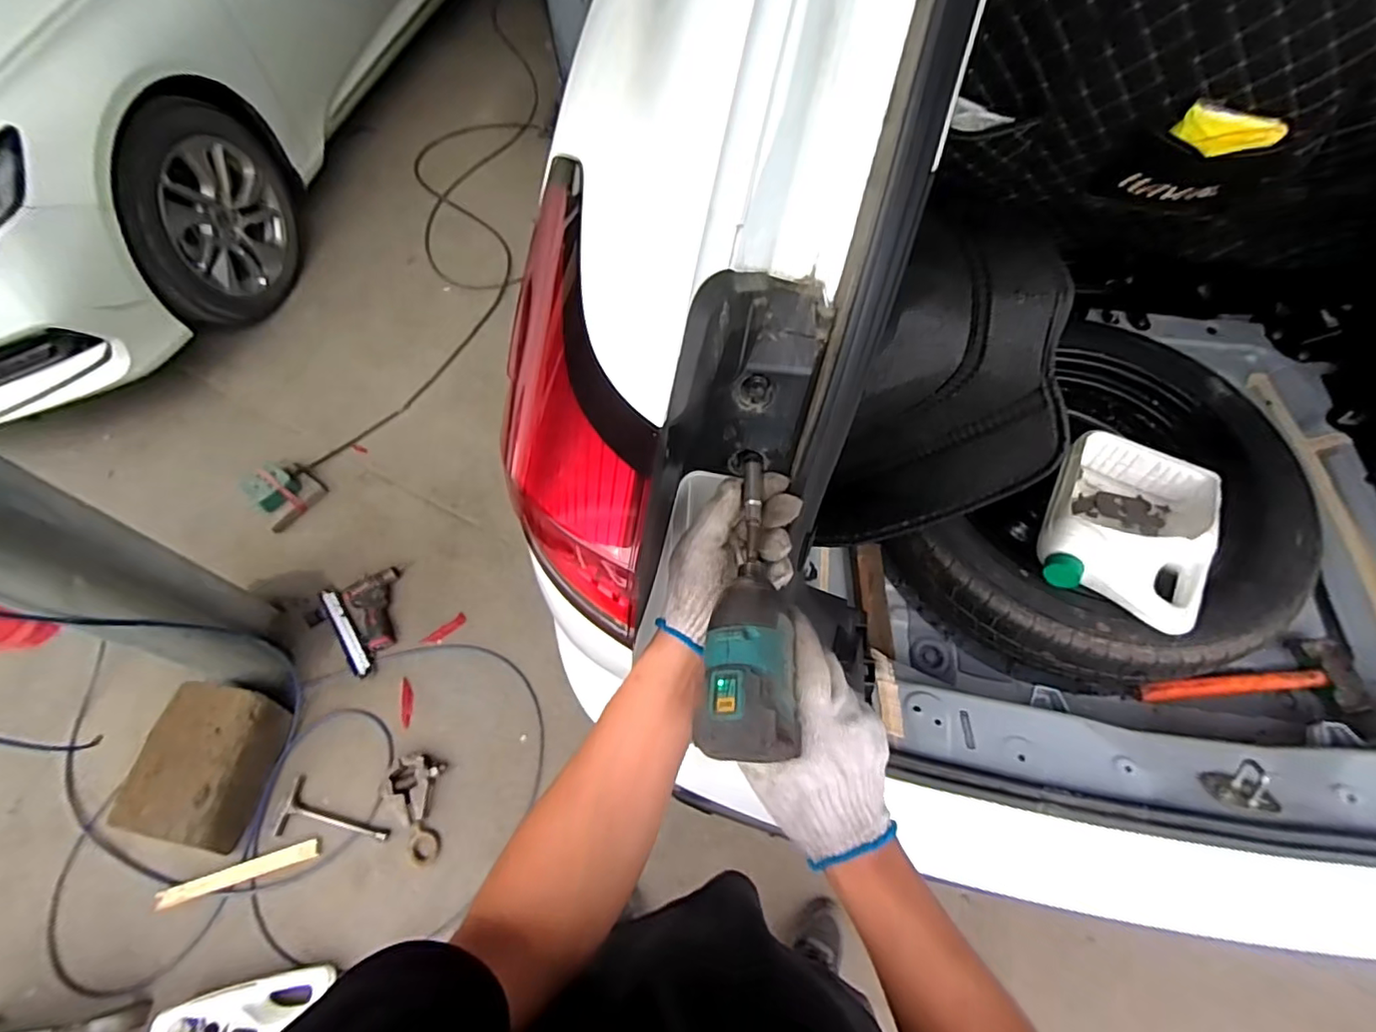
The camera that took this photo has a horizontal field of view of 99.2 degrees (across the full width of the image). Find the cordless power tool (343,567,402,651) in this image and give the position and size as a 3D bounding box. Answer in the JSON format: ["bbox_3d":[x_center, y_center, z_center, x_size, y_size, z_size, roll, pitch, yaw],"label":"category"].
[{"bbox_3d":[-0.828,0.246,1.537,0.142,0.053,0.218,-15,60,-6],"label":"cordless power tool"}]

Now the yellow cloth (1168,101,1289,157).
[{"bbox_3d":[0.704,-0.498,0.760,0.125,0.053,0.016,8,61,7],"label":"yellow cloth"}]

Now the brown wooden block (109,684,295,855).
[{"bbox_3d":[-1.052,0.534,1.274,0.185,0.193,0.299,8,61,7],"label":"brown wooden block"}]

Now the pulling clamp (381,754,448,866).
[{"bbox_3d":[-0.625,0.665,1.330,0.130,0.059,0.225,-7,60,-2],"label":"pulling clamp"}]

